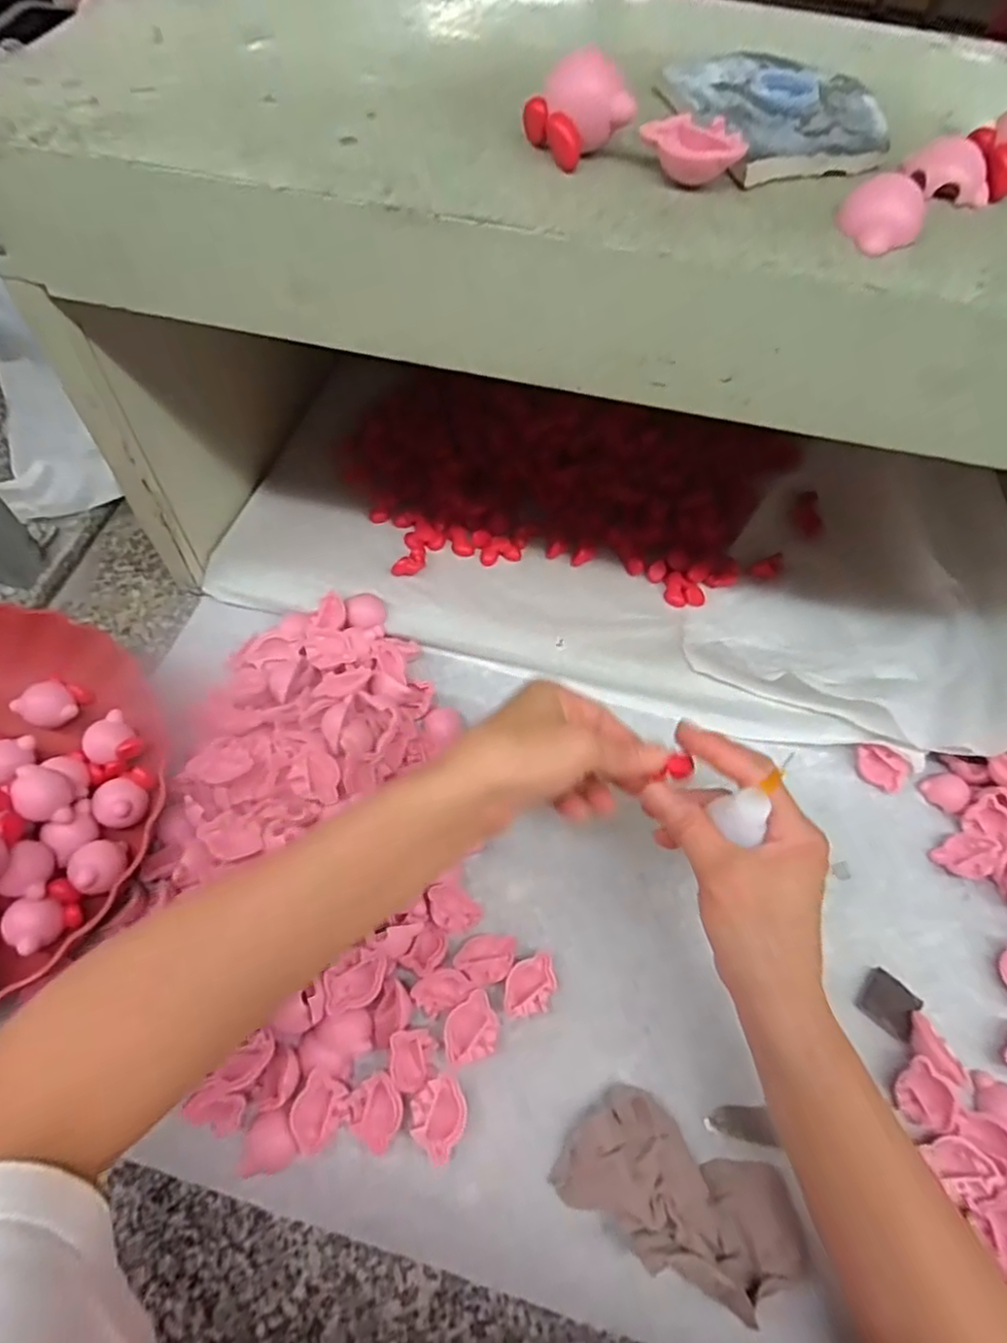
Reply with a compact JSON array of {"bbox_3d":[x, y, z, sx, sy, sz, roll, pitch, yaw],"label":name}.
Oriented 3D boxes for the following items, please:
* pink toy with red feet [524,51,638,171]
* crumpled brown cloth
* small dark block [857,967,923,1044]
[{"bbox_3d":[0.028,-0.210,0.246,0.033,0.027,0.024,-14,62,-11],"label":"pink toy with red feet"},{"bbox_3d":[0.089,0.258,0.324,0.118,0.021,0.060,26,62,10],"label":"crumpled brown cloth"},{"bbox_3d":[0.225,0.192,0.382,0.030,0.005,0.029,40,65,17],"label":"small dark block"}]

